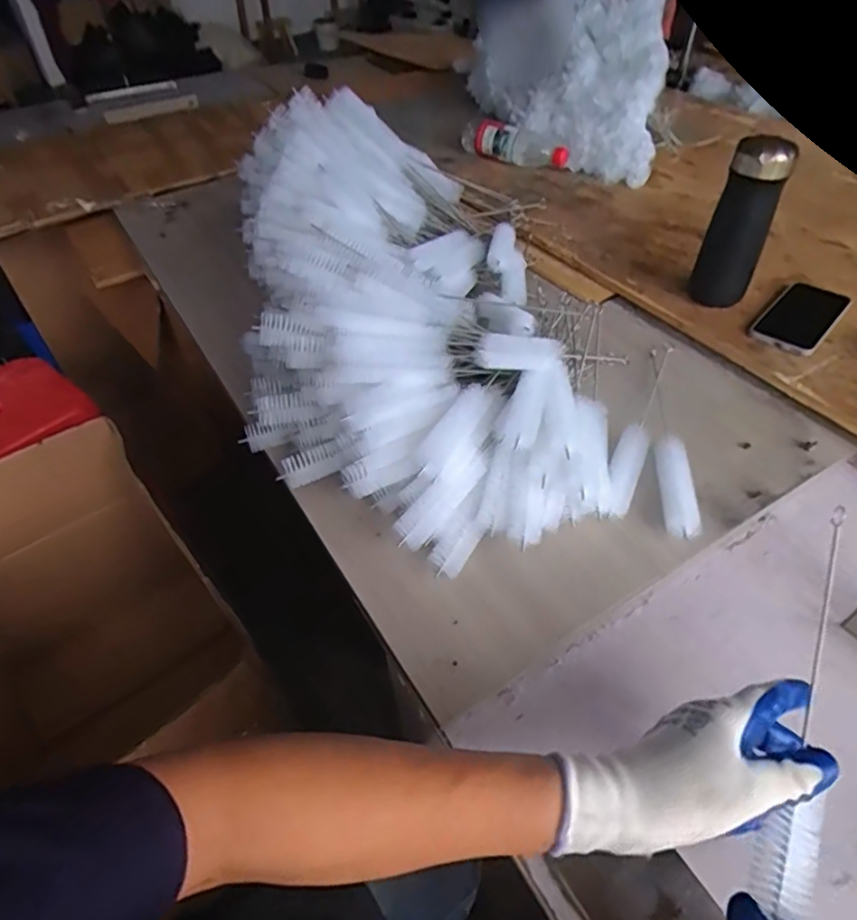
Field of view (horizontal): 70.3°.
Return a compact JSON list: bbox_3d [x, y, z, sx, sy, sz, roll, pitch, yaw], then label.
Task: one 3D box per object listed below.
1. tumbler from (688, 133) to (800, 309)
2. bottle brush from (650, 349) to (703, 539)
[{"bbox_3d":[0.394,-0.289,0.781,0.068,0.212,0.058,16,49,18],"label":"tumbler"},{"bbox_3d":[0.269,-0.040,0.682,0.039,0.028,0.313,7,46,9],"label":"bottle brush"}]

